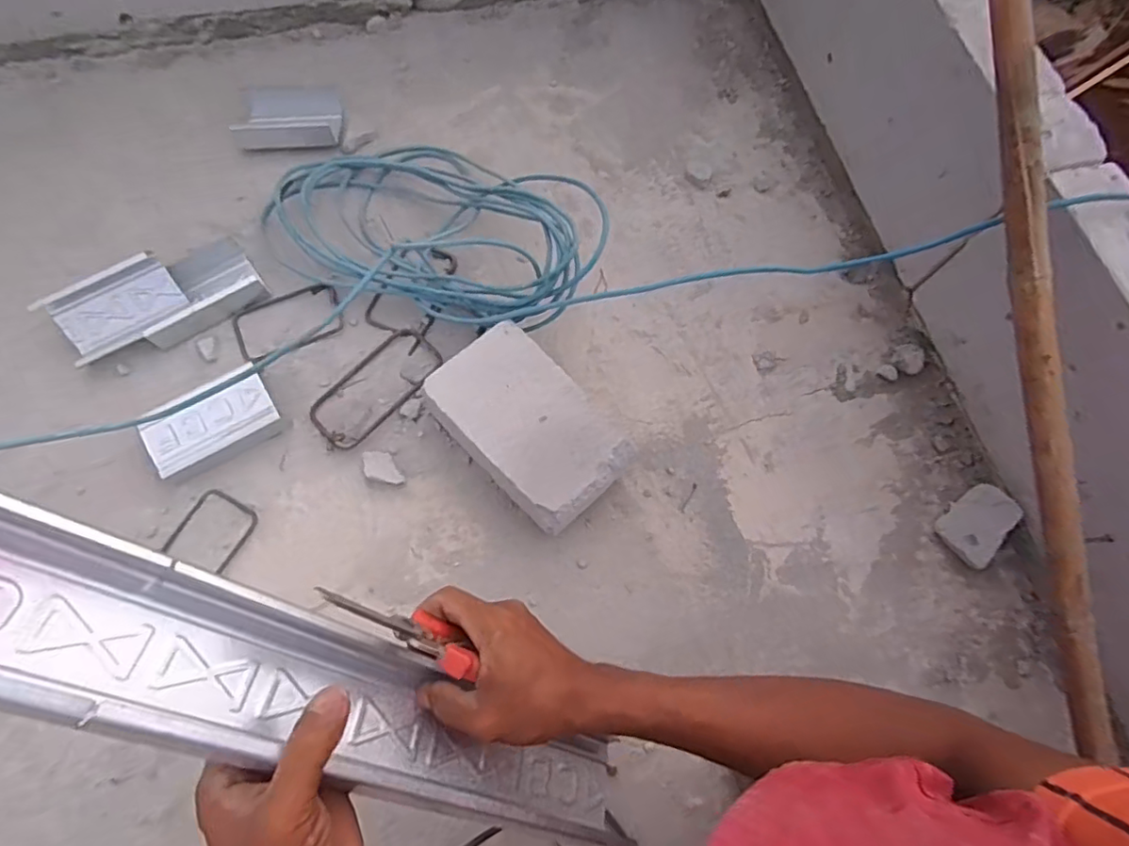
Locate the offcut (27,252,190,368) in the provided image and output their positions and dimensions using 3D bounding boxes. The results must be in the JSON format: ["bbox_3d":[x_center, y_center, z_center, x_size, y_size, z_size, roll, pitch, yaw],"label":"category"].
[{"bbox_3d":[-0.493,-0.129,0.641,0.125,0.029,0.074,-34,120,-11],"label":"offcut"}]

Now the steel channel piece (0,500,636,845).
[{"bbox_3d":[-0.132,0.159,0.330,0.471,0.075,0.070,37,69,-28],"label":"steel channel piece"}]

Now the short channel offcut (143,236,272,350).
[{"bbox_3d":[-0.423,-0.154,0.673,0.127,0.025,0.101,-34,76,-13],"label":"short channel offcut"}]

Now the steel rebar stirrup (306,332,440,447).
[{"bbox_3d":[-0.211,-0.042,0.651,0.074,0.013,0.156,39,73,10],"label":"steel rebar stirrup"}]

